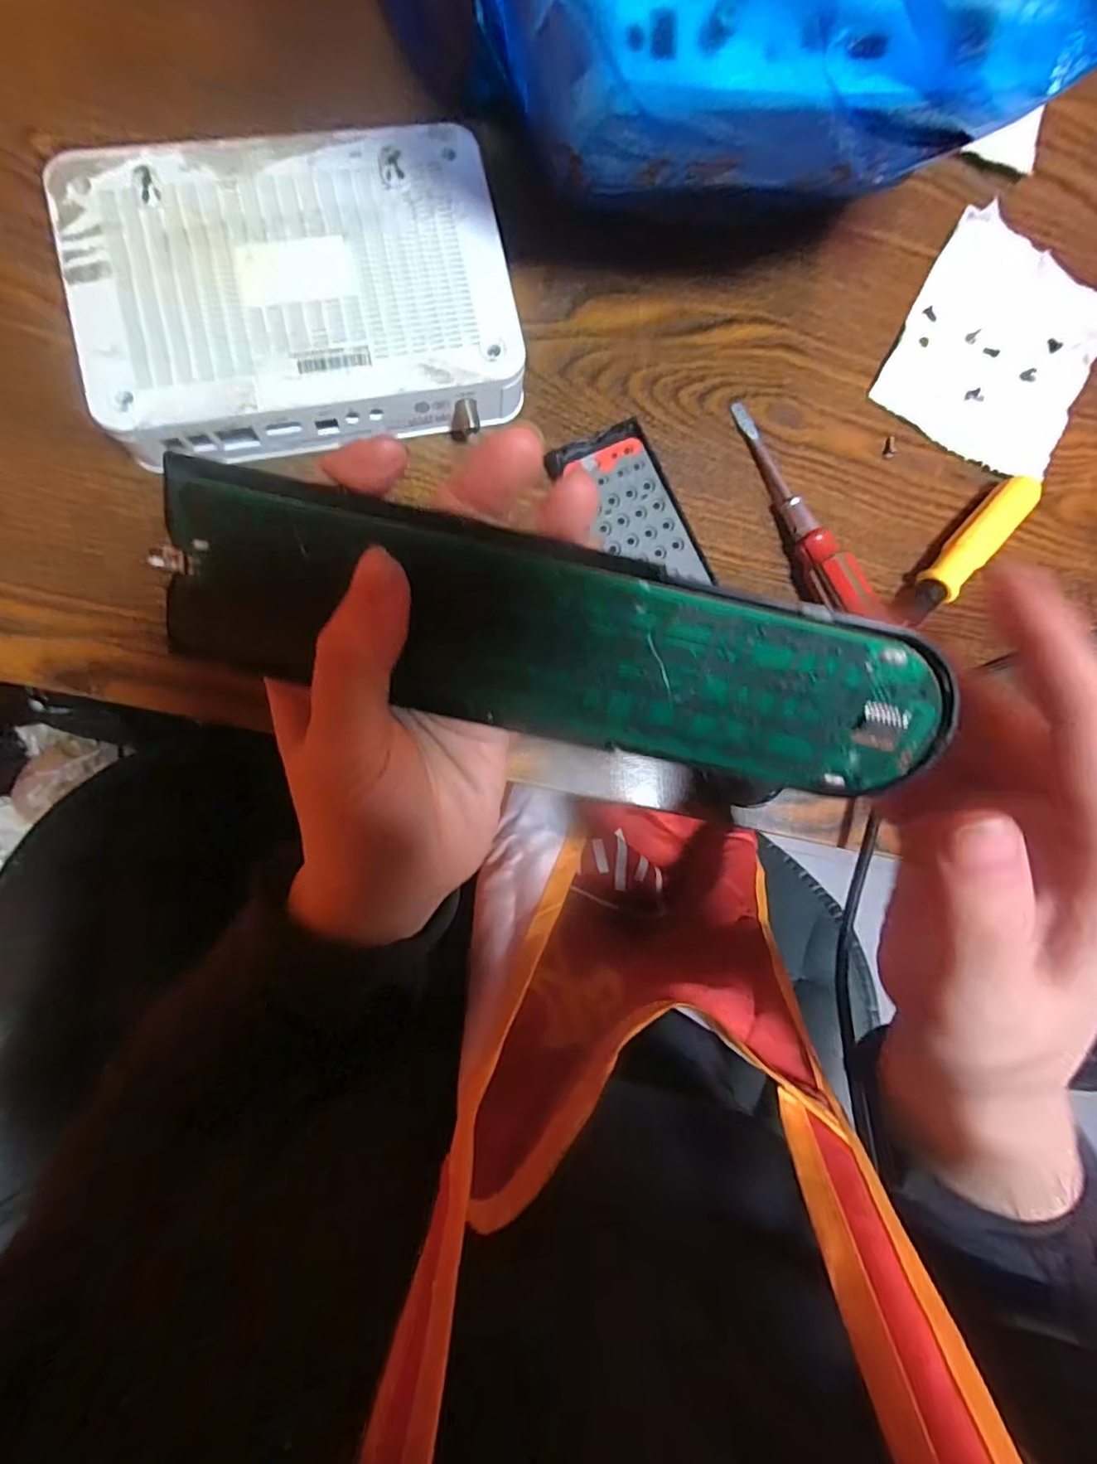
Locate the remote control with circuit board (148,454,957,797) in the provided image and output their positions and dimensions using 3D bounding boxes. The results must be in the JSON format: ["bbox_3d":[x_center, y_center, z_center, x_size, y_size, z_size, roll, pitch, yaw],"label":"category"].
[{"bbox_3d":[0.000,-0.021,0.140,0.183,0.007,0.047,14,113,0],"label":"remote control with circuit board"}]

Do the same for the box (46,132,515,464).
[{"bbox_3d":[-0.105,-0.188,0.252,0.173,0.026,0.124,-13,89,-8],"label":"box"}]

